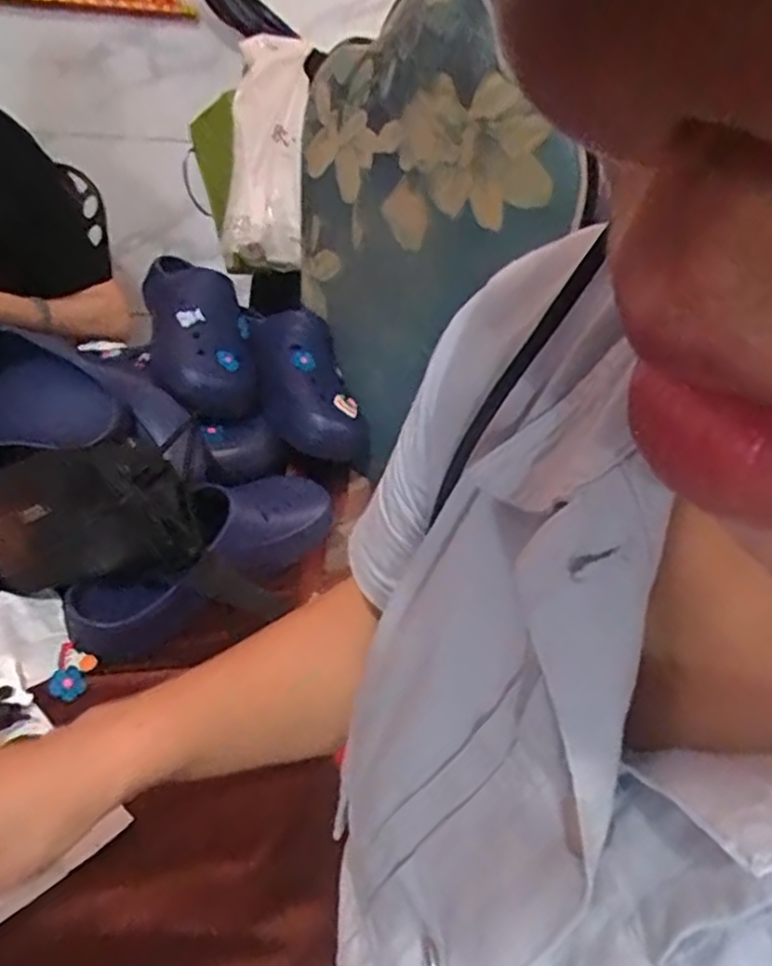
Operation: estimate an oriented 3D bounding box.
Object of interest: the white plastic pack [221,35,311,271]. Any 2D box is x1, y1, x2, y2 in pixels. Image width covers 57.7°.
[{"bbox_3d":[-0.185,-0.523,1.101,0.054,0.358,0.156,17,12,39],"label":"white plastic pack"}]

